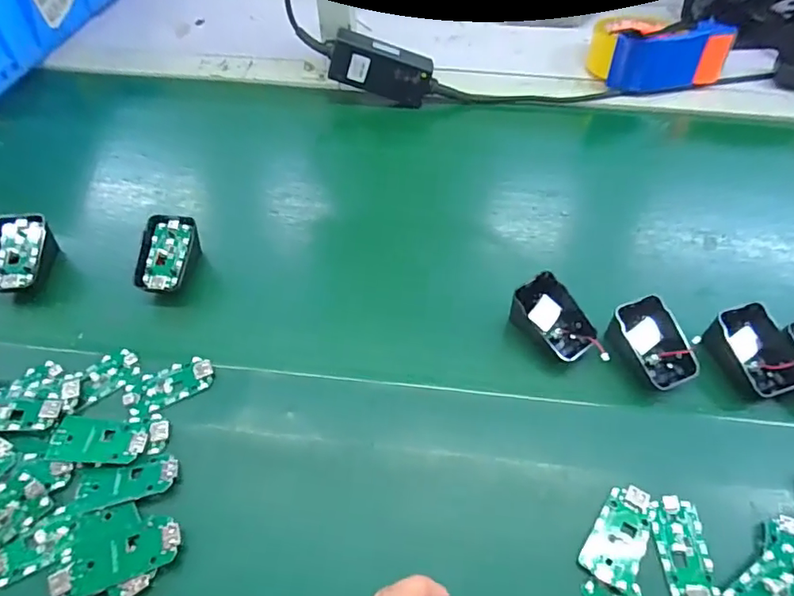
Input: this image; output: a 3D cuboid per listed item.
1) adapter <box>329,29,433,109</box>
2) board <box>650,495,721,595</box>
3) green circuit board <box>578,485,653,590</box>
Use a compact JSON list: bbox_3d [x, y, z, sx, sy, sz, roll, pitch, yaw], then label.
[{"bbox_3d":[-0.018,-0.264,0.594,0.113,0.050,0.030,15,57,-11],"label":"adapter"},{"bbox_3d":[0.183,0.161,0.327,0.032,0.004,0.064,-2,57,-2],"label":"board"},{"bbox_3d":[0.144,0.151,0.329,0.032,0.006,0.063,32,62,18],"label":"green circuit board"}]

